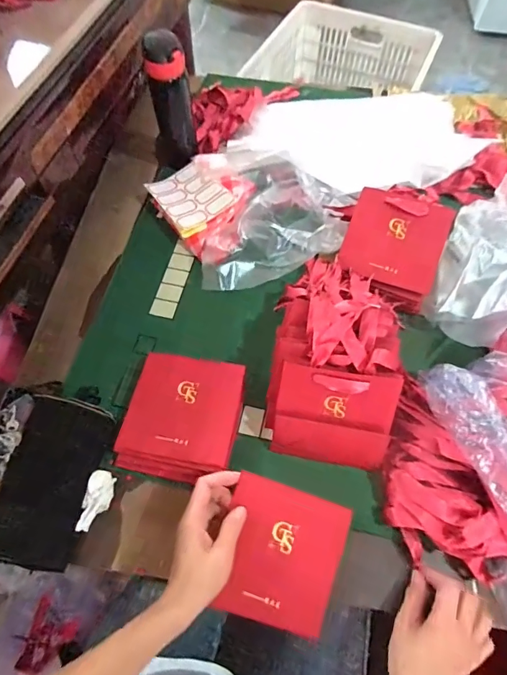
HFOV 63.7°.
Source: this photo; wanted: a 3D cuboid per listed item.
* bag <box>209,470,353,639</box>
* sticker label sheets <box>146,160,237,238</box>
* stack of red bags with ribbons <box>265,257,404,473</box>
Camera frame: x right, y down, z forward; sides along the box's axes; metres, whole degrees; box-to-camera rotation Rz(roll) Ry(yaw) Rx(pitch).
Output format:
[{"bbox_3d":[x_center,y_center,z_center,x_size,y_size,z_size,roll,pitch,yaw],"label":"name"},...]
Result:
[{"bbox_3d":[0.030,0.238,0.449,0.130,0.007,0.135,21,74,-2],"label":"bag"},{"bbox_3d":[-0.110,-0.239,0.702,0.116,0.015,0.129,-40,69,-19],"label":"sticker label sheets"},{"bbox_3d":[0.106,0.000,0.528,0.152,0.102,0.292,7,62,4],"label":"stack of red bags with ribbons"}]

